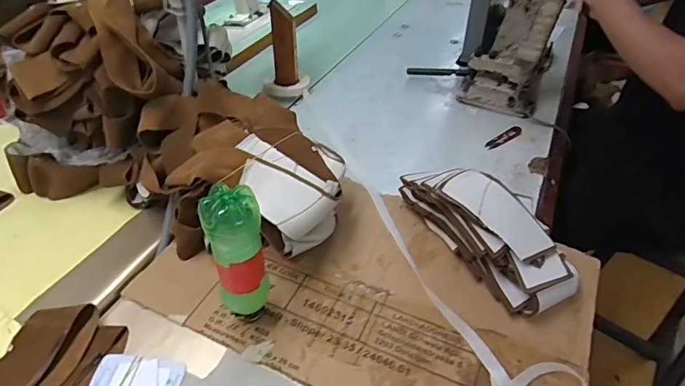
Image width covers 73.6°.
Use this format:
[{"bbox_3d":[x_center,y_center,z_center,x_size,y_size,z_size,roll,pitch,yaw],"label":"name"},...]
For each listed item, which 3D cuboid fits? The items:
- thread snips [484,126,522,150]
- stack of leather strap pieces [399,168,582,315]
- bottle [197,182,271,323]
[{"bbox_3d":[0.316,-0.108,0.891,0.108,0.011,0.022,-27,50,-29],"label":"thread snips"},{"bbox_3d":[0.201,0.045,0.656,0.101,0.106,0.278,-23,48,-26],"label":"stack of leather strap pieces"},{"bbox_3d":[-0.121,0.082,0.540,0.060,0.205,0.065,-9,43,-13],"label":"bottle"}]

